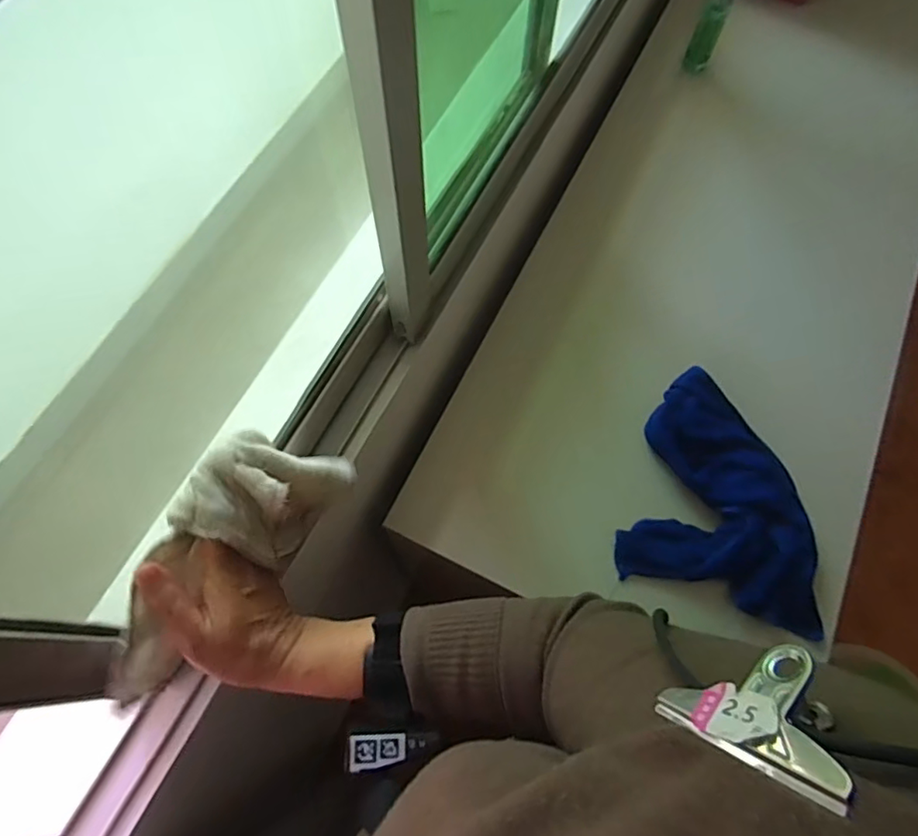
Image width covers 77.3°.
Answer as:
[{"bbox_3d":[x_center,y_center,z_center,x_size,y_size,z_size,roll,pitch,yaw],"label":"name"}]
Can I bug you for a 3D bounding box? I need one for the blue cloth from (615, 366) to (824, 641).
[{"bbox_3d":[0.310,0.082,0.643,0.209,0.053,0.244,17,69,6],"label":"blue cloth"}]

